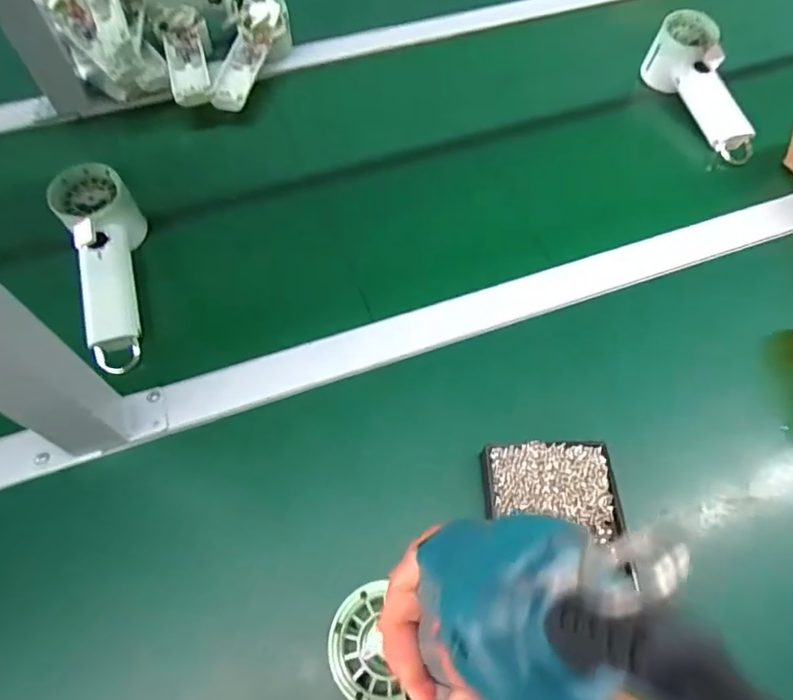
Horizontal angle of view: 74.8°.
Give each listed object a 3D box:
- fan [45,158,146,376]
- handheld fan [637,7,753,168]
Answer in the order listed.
[{"bbox_3d":[-0.270,-0.079,0.479,0.062,0.081,0.191,-10,82,-6],"label":"fan"},{"bbox_3d":[0.364,-0.307,0.622,0.062,0.064,0.206,-15,76,-9],"label":"handheld fan"}]

